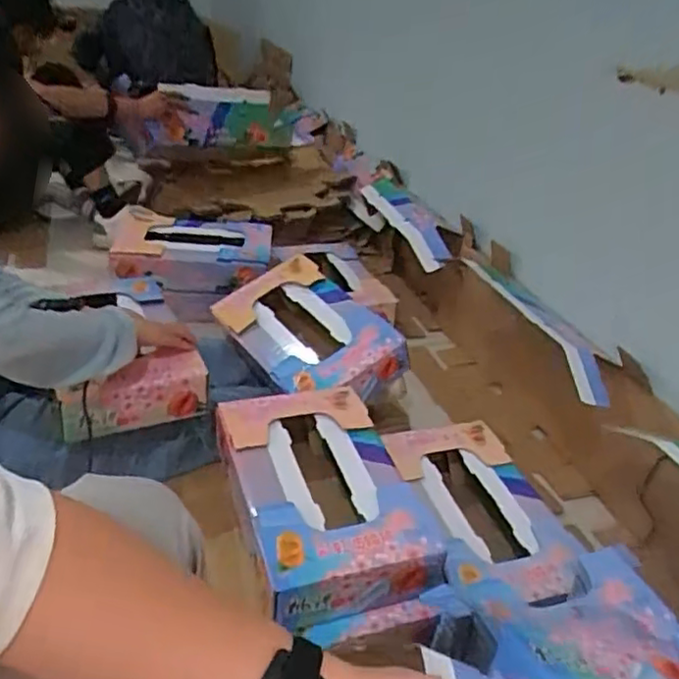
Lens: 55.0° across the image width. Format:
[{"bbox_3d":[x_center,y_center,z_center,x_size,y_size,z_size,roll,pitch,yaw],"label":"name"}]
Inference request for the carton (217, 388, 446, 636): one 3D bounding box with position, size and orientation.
[{"bbox_3d":[-0.035,0.243,1.074,0.260,0.107,0.421,-6,34,-20],"label":"carton"}]

